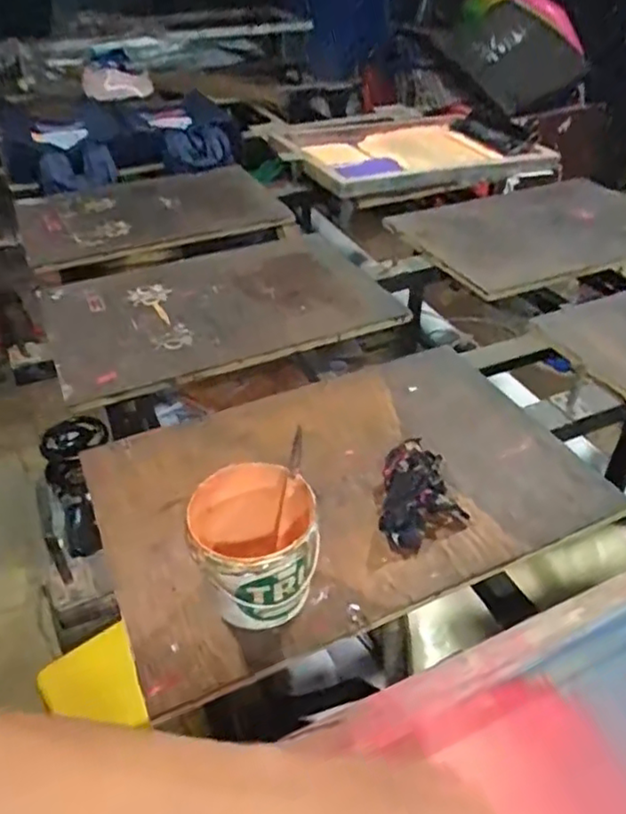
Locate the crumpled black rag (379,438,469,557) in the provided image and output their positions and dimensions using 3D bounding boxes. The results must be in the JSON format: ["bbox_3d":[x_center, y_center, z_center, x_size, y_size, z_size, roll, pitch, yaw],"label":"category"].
[{"bbox_3d":[0.136,0.098,0.767,0.102,0.045,0.174,6,38,10],"label":"crumpled black rag"}]

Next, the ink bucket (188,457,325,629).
[{"bbox_3d":[-0.060,0.141,0.637,0.119,0.124,0.119,0,40,0],"label":"ink bucket"}]

